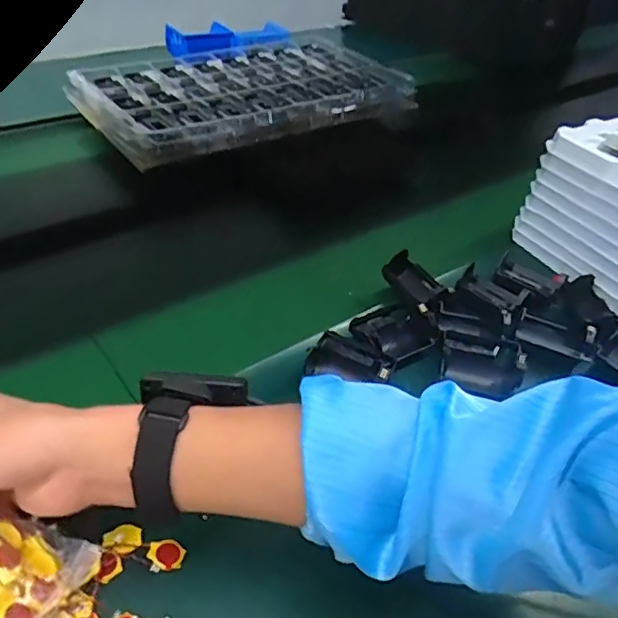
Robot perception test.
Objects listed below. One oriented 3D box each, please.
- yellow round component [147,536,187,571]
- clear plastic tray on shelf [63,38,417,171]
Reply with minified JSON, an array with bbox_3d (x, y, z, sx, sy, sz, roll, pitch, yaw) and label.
[{"bbox_3d":[-0.097,0.166,0.388,0.023,0.007,0.020,20,42,16],"label":"yellow round component"},{"bbox_3d":[-0.122,-0.388,0.989,0.543,0.054,0.355,-26,49,-31],"label":"clear plastic tray on shelf"}]

